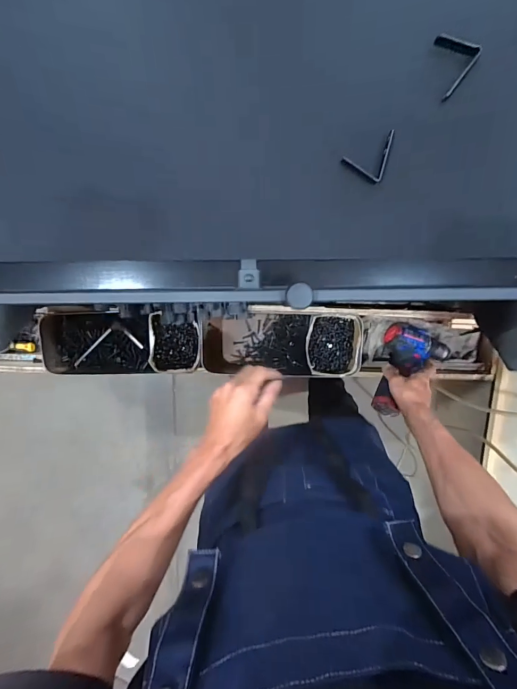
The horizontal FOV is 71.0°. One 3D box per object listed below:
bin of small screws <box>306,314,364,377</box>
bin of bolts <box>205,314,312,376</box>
[{"bbox_3d":[0.151,0.000,0.729,0.115,0.053,0.123,2,99,0],"label":"bin of small screws"},{"bbox_3d":[-0.012,0.004,0.758,0.228,0.082,0.123,-4,98,1],"label":"bin of bolts"}]

